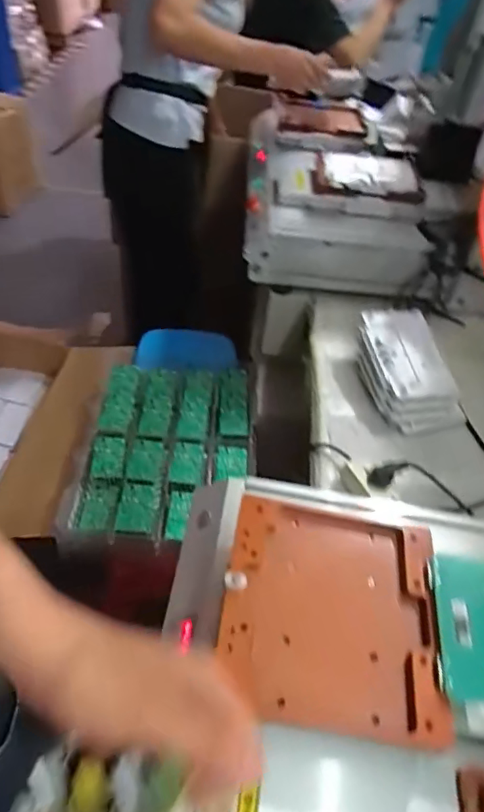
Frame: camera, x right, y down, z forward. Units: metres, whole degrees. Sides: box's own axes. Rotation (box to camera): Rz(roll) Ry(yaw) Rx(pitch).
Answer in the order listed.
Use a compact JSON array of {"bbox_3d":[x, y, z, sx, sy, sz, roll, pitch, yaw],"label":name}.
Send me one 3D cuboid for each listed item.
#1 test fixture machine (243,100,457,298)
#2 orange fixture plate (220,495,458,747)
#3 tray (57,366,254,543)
[{"bbox_3d":[0.236,-0.475,1.217,0.413,0.186,0.468,8,50,2],"label":"test fixture machine"},{"bbox_3d":[0.082,0.185,0.497,0.189,0.026,0.202,8,50,2],"label":"orange fixture plate"},{"bbox_3d":[-0.156,0.078,1.127,0.340,0.035,0.440,5,50,0],"label":"tray"}]

